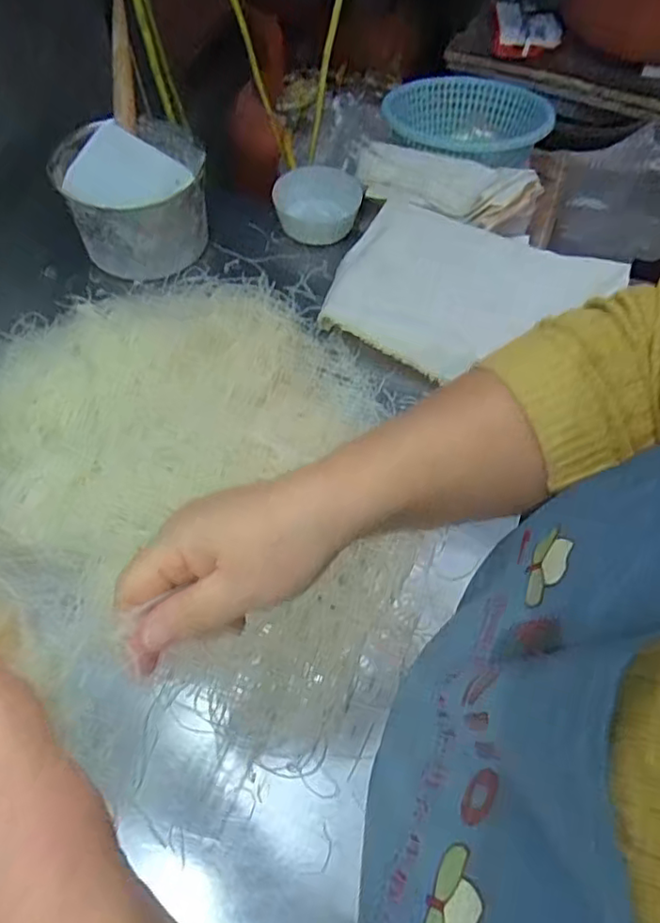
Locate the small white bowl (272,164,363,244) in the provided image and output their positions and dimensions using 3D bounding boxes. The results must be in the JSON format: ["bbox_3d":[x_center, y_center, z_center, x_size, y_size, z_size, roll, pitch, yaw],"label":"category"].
[{"bbox_3d":[-0.013,-0.352,0.809,0.102,0.063,0.102,1,59,-1],"label":"small white bowl"}]

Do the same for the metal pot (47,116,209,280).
[{"bbox_3d":[-0.238,-0.328,0.741,0.161,0.120,0.152,1,59,-1],"label":"metal pot"}]

